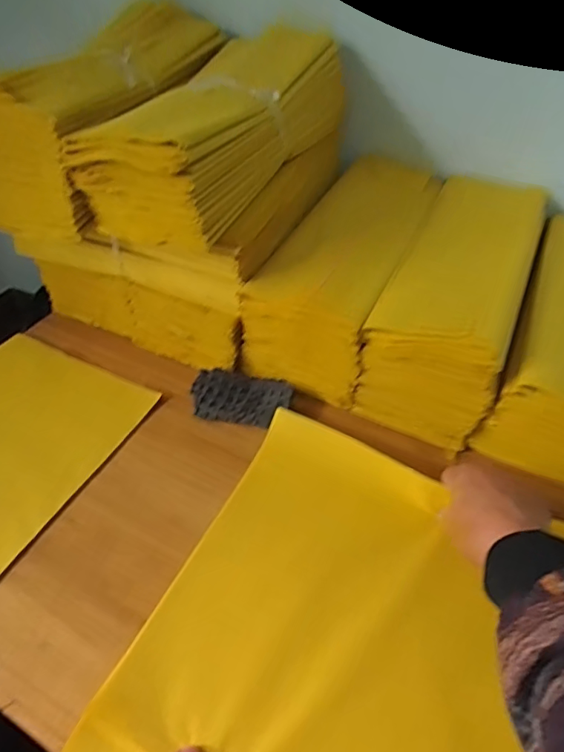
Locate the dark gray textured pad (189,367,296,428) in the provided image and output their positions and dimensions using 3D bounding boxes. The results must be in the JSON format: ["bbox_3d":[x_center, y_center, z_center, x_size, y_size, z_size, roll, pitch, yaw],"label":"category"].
[{"bbox_3d":[-0.045,0.024,0.544,0.104,0.013,0.058,10,65,4],"label":"dark gray textured pad"}]

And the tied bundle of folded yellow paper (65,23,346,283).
[{"bbox_3d":[-0.050,-0.259,0.552,0.165,0.131,0.319,19,50,18],"label":"tied bundle of folded yellow paper"}]

